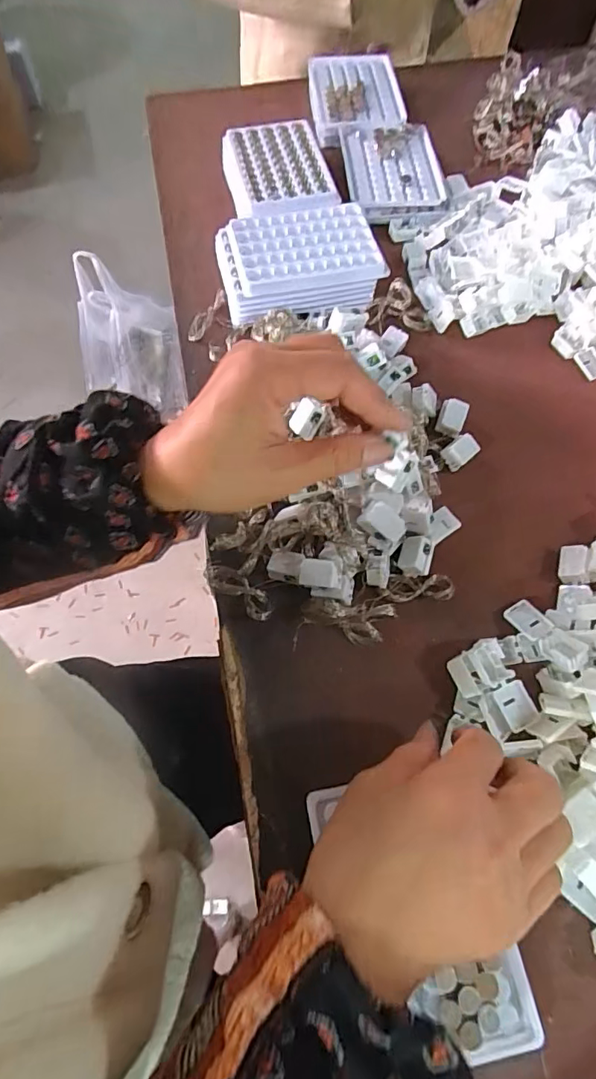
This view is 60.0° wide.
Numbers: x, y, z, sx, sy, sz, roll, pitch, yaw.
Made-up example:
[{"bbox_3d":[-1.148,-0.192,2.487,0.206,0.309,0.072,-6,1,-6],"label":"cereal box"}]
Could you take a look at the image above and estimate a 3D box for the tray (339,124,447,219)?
[{"bbox_3d":[0.098,-0.380,0.527,0.089,0.015,0.114,-7,67,-2],"label":"tray"}]

